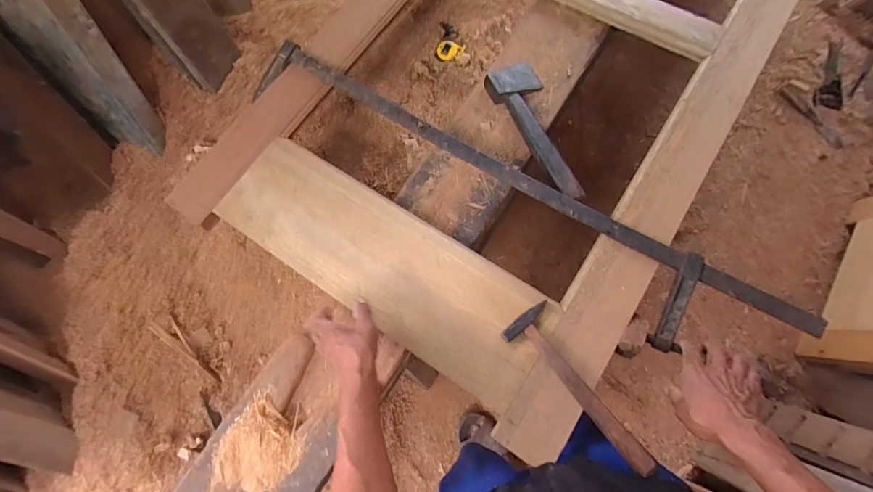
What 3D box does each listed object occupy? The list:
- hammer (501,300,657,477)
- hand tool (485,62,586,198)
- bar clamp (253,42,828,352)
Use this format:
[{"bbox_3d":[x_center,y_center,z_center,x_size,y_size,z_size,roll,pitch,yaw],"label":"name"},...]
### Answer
[{"bbox_3d":[0.223,0.206,0.607,0.076,0.045,0.266,-41,78,-9],"label":"hammer"},{"bbox_3d":[0.206,-0.233,0.790,0.111,0.050,0.319,-22,76,-5],"label":"hand tool"},{"bbox_3d":[0.096,-0.098,0.720,1.059,0.040,0.152,32,78,13],"label":"bar clamp"}]

